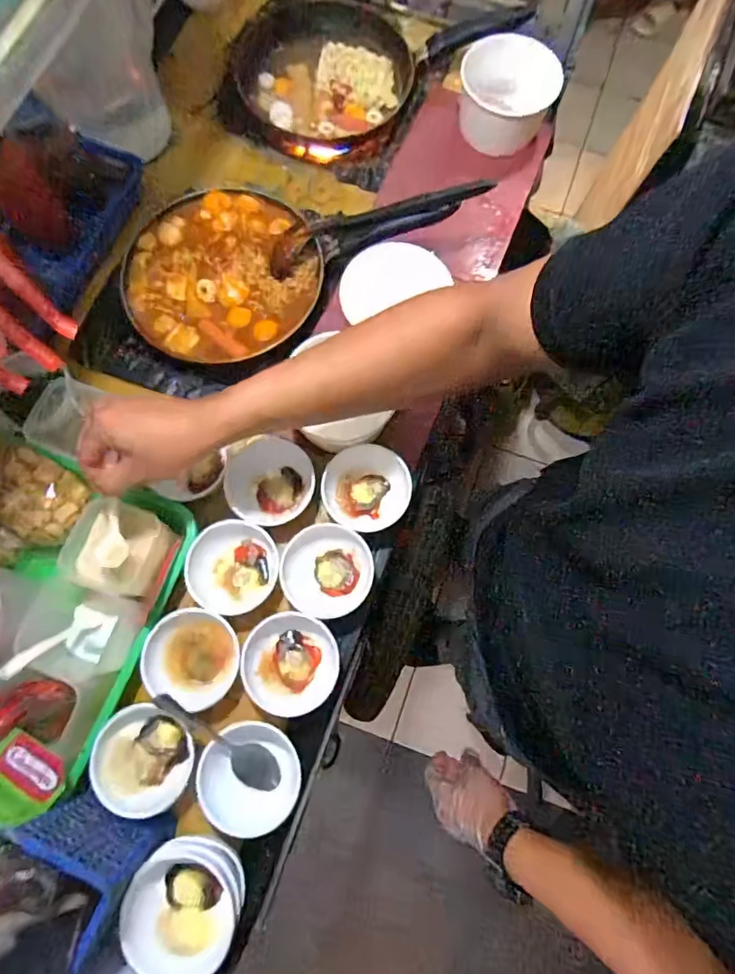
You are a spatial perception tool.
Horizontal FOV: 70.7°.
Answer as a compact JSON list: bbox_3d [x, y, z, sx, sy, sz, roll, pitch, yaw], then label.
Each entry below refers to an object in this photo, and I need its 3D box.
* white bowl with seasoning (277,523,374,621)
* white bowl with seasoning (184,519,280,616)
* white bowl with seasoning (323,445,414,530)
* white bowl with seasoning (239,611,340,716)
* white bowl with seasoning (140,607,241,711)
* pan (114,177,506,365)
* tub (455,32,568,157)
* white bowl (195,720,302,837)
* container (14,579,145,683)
[{"bbox_3d":[-0.042,0.087,0.540,0.091,0.044,0.091,0,77,-1],"label":"white bowl with seasoning"},{"bbox_3d":[-0.141,0.083,0.546,0.092,0.040,0.092,0,77,-1],"label":"white bowl with seasoning"},{"bbox_3d":[-0.002,-0.001,0.566,0.095,0.040,0.088,0,77,-1],"label":"white bowl with seasoning"},{"bbox_3d":[-0.076,0.175,0.519,0.091,0.046,0.092,0,77,-1],"label":"white bowl with seasoning"},{"bbox_3d":[-0.174,0.171,0.519,0.092,0.038,0.090,0,77,-1],"label":"white bowl with seasoning"},{"bbox_3d":[-0.098,-0.294,0.603,0.385,0.107,0.221,-23,78,-7],"label":"pan"},{"bbox_3d":[0.182,-0.504,0.682,0.119,0.079,0.121,0,77,-1],"label":"tub"},{"bbox_3d":[-0.110,0.274,0.496,0.092,0.040,0.091,0,77,-1],"label":"white bowl"},{"bbox_3d":[-0.284,0.148,0.516,0.087,0.071,0.089,16,77,3],"label":"container"}]

